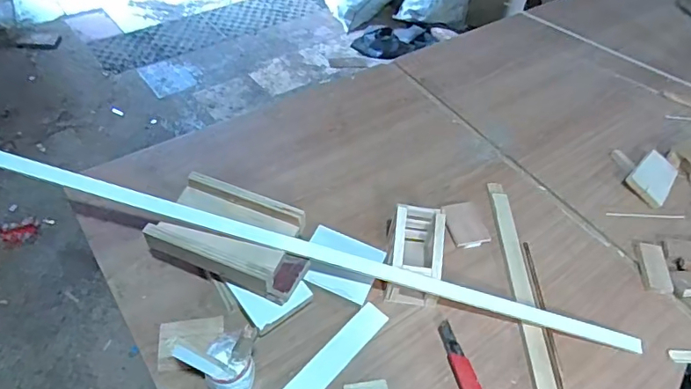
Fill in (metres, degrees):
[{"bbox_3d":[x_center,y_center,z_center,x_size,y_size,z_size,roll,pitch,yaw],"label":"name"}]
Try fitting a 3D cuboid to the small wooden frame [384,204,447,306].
[{"bbox_3d":[0.113,0.097,0.809,0.079,0.113,0.129,6,49,-1],"label":"small wooden frame"}]

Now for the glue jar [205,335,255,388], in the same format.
[{"bbox_3d":[-0.151,0.240,0.667,0.061,0.099,0.073,-3,50,-9],"label":"glue jar"}]

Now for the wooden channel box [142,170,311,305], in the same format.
[{"bbox_3d":[-0.165,0.061,0.746,0.224,0.066,0.148,22,51,11],"label":"wooden channel box"}]

